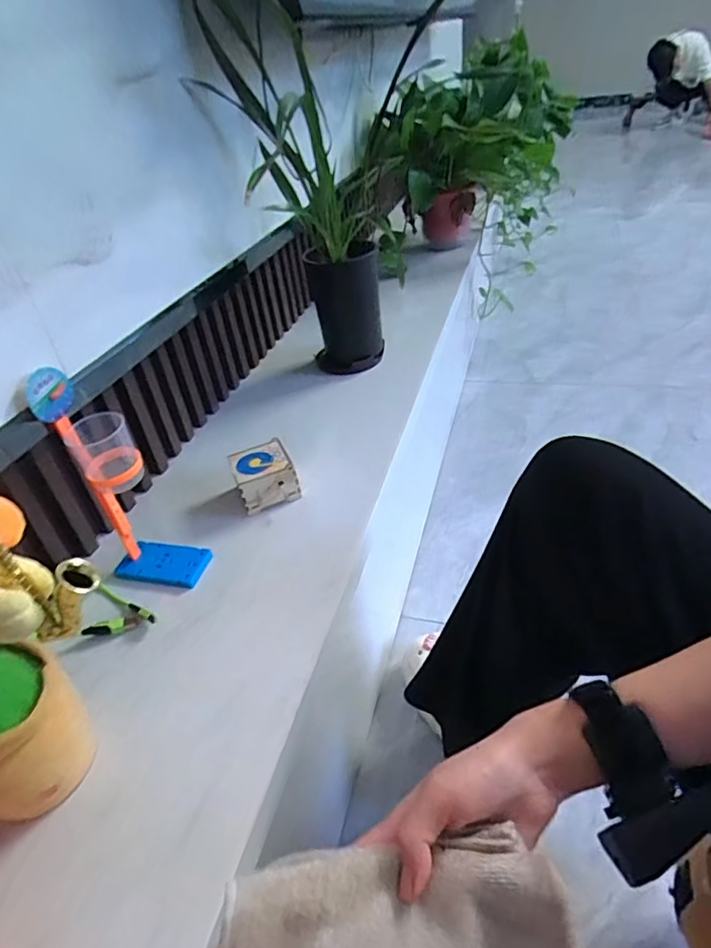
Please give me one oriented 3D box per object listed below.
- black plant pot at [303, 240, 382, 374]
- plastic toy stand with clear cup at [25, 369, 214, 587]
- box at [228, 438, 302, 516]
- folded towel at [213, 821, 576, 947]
[{"bbox_3d":[-0.016,-0.283,0.947,0.114,0.191,0.101,-5,38,3],"label":"black plant pot"},{"bbox_3d":[-0.229,0.012,0.557,0.095,0.236,0.051,5,39,16],"label":"plastic toy stand with clear cup"},{"bbox_3d":[-0.117,0.002,0.702,0.071,0.053,0.077,-18,39,-13],"label":"box"},{"bbox_3d":[0.013,0.223,0.265,0.167,0.036,0.082,-11,38,-4],"label":"folded towel"}]

